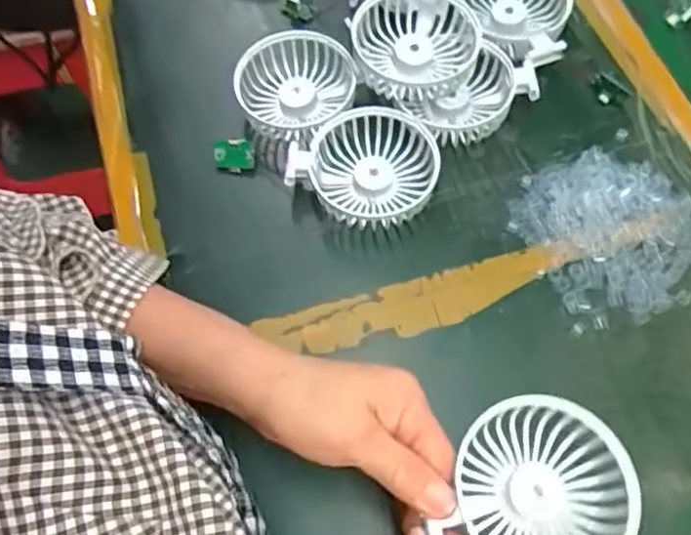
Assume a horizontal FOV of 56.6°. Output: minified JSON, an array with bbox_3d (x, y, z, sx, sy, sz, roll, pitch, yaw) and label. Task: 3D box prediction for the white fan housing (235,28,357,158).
[{"bbox_3d":[-0.036,-0.138,0.498,0.087,0.037,0.091,-1,65,2],"label":"white fan housing"}]

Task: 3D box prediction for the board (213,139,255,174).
[{"bbox_3d":[-0.085,-0.084,0.486,0.030,0.004,0.024,-7,106,11],"label":"board"}]

